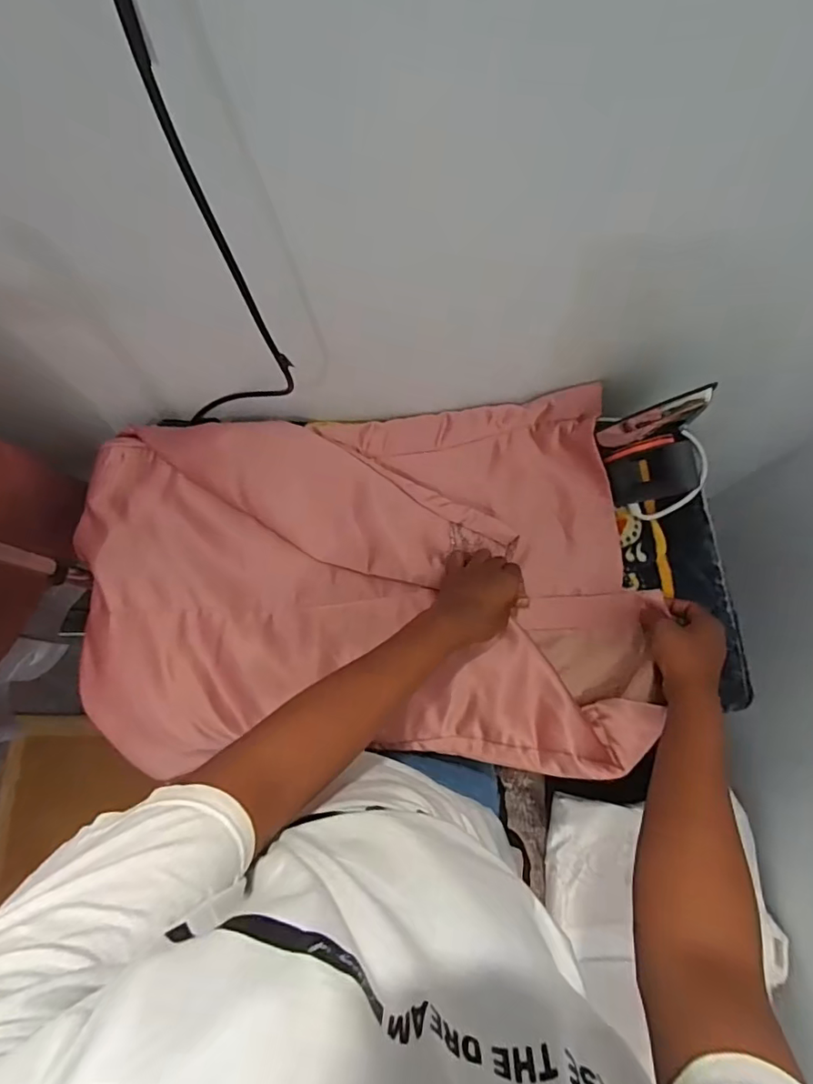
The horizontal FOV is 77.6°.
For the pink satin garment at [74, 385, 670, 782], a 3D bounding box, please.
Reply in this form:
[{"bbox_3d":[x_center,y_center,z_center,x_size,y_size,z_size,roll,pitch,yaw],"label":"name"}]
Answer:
[{"bbox_3d":[-0.048,0.044,0.630,0.671,0.070,0.441,-1,74,-2],"label":"pink satin garment"}]

